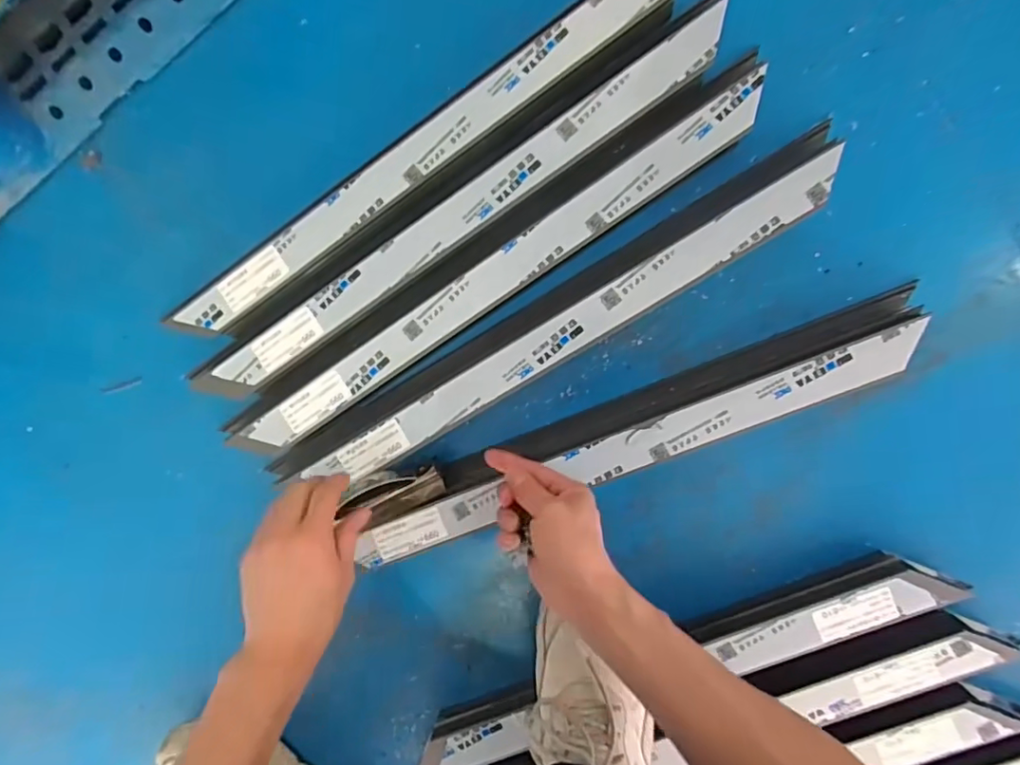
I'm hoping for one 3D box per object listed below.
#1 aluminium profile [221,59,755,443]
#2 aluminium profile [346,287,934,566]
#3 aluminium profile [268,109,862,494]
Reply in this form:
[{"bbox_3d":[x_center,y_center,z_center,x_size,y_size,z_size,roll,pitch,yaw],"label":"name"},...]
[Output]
[{"bbox_3d":[-0.025,-0.096,0.539,0.607,0.048,0.063,-34,90,7],"label":"aluminium profile"},{"bbox_3d":[0.109,0.052,0.534,0.552,0.064,0.066,-23,90,7],"label":"aluminium profile"},{"bbox_3d":[0.030,-0.044,0.542,0.599,0.055,0.066,-31,91,7],"label":"aluminium profile"}]

